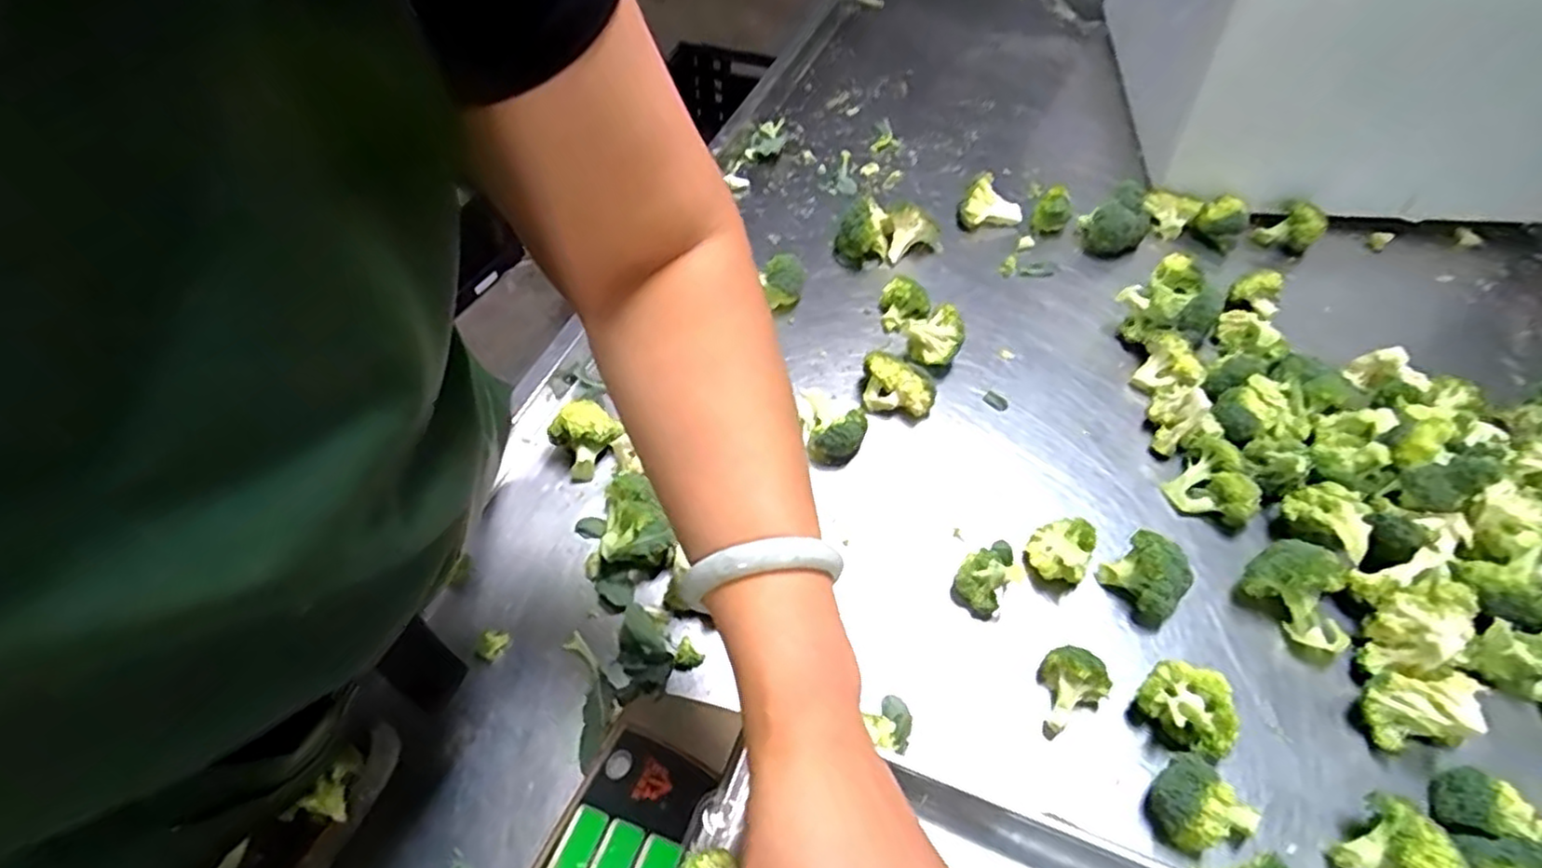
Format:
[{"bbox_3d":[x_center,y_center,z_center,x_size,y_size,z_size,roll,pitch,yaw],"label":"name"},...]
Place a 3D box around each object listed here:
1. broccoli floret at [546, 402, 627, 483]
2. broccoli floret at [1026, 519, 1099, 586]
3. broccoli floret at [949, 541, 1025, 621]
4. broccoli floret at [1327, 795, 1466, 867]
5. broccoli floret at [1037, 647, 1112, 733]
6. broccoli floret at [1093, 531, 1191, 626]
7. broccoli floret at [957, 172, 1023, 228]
[{"bbox_3d":[-0.154,0.004,0.601,0.053,0.051,0.050,-33,61,-23],"label":"broccoli floret"},{"bbox_3d":[0.224,0.091,0.551,0.042,0.039,0.046,1,53,-1],"label":"broccoli floret"},{"bbox_3d":[0.162,0.110,0.537,0.039,0.049,0.039,1,53,-1],"label":"broccoli floret"},{"bbox_3d":[0.376,0.255,0.424,0.051,0.049,0.058,-26,58,-20],"label":"broccoli floret"},{"bbox_3d":[0.203,0.175,0.491,0.054,0.035,0.042,-28,59,-21],"label":"broccoli floret"},{"bbox_3d":[0.287,0.106,0.534,0.047,0.045,0.056,-25,58,-19],"label":"broccoli floret"},{"bbox_3d":[0.252,-0.262,0.808,0.070,0.040,0.063,22,56,14],"label":"broccoli floret"}]

